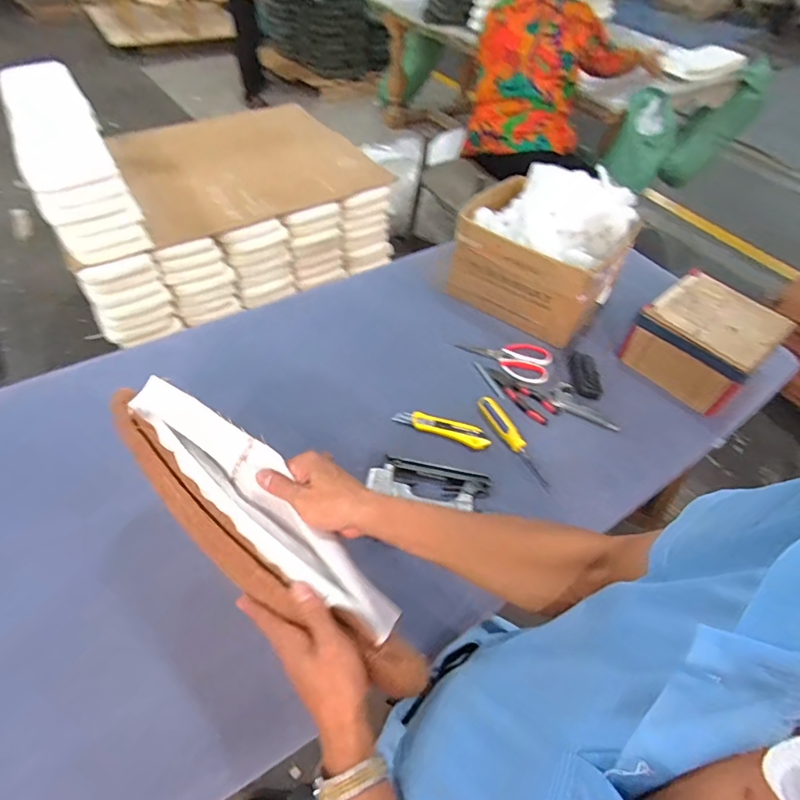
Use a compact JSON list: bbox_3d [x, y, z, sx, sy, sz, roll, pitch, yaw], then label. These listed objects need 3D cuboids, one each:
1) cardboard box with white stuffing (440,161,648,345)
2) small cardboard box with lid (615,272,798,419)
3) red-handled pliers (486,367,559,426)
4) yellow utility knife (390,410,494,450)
[{"bbox_3d":[0.274,-0.297,0.982,0.312,0.273,0.191,28,54,18],"label":"cardboard box with white stuffing"},{"bbox_3d":[0.574,-0.110,0.932,0.174,0.134,0.211,-36,61,-29],"label":"small cardboard box with lid"},{"bbox_3d":[0.222,-0.012,0.910,0.057,0.009,0.153,-35,61,-29],"label":"red-handled pliers"},{"bbox_3d":[0.073,0.046,0.853,0.172,0.017,0.044,17,51,10],"label":"yellow utility knife"}]

